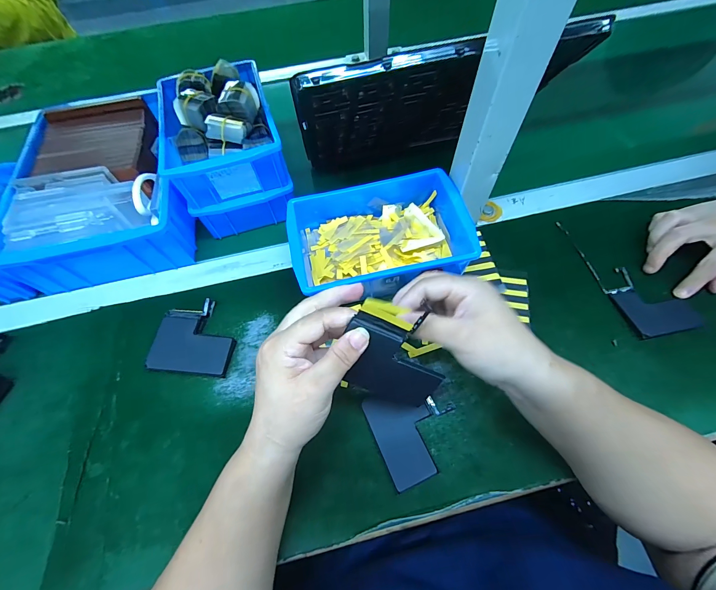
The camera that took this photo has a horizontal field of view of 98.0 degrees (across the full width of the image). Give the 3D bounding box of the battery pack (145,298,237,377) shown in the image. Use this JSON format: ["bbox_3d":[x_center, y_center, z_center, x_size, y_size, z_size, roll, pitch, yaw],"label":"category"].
[{"bbox_3d":[-0.181,0.048,0.357,0.091,0.019,0.085,5,63,5],"label":"battery pack"}]

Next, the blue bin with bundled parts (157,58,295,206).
[{"bbox_3d":[-0.172,-0.211,0.397,0.132,0.079,0.186,-17,63,-7],"label":"blue bin with bundled parts"}]

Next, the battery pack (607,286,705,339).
[{"bbox_3d":[0.338,0.014,0.349,0.078,0.007,0.063,-9,62,-3],"label":"battery pack"}]

